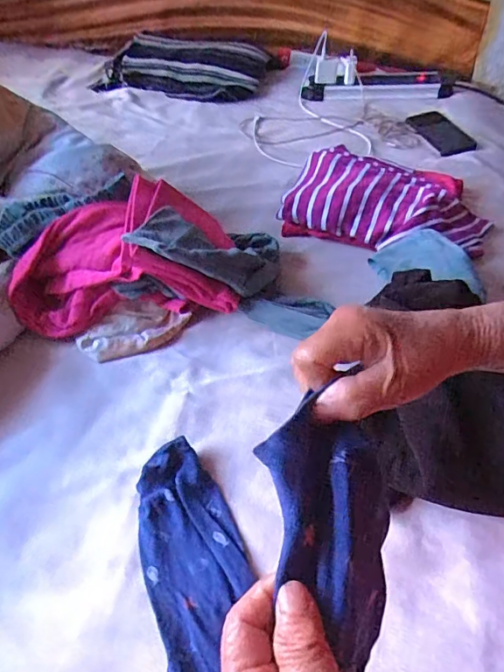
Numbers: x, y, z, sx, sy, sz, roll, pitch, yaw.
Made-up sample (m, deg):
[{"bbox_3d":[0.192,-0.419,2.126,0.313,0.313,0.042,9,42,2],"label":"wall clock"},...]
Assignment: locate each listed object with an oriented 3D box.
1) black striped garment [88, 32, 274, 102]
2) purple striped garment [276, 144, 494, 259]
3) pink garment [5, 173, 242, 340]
[{"bbox_3d":[-0.178,-0.656,1.198,0.415,0.104,0.131,9,48,7],"label":"black striped garment"},{"bbox_3d":[0.217,-0.217,0.785,0.318,0.063,0.208,10,49,11],"label":"purple striped garment"},{"bbox_3d":[-0.171,-0.102,0.661,0.285,0.124,0.167,-6,48,-3],"label":"pink garment"}]

